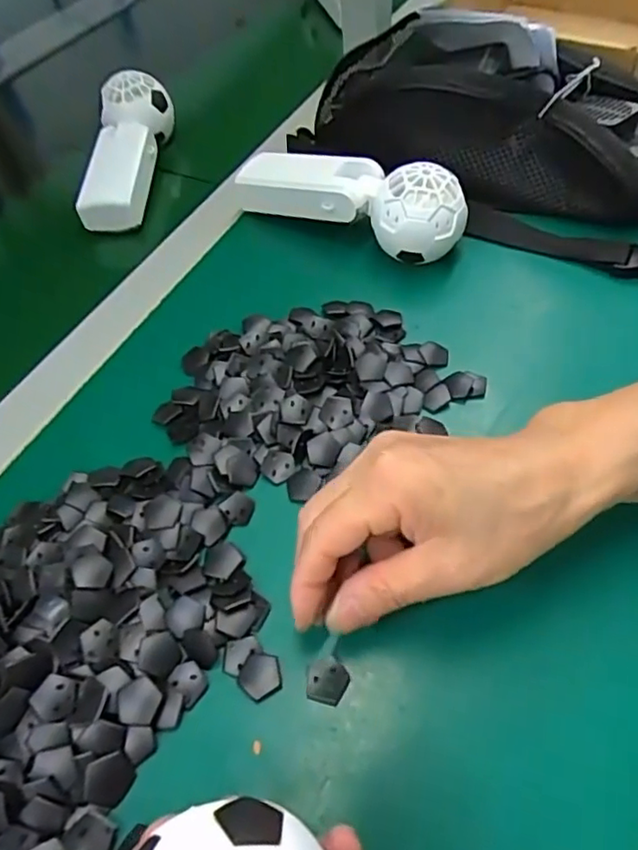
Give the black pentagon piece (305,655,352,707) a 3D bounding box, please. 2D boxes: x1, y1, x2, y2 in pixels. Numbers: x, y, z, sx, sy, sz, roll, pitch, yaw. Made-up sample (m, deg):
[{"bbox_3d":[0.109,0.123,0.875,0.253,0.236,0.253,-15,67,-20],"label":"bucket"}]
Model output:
[{"bbox_3d":[0.004,0.111,0.257,0.018,0.004,0.019,10,57,8],"label":"black pentagon piece"}]

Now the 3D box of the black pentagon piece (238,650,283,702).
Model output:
[{"bbox_3d":[-0.025,0.109,0.258,0.019,0.004,0.018,35,64,27],"label":"black pentagon piece"}]

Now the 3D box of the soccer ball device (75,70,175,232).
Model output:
[{"bbox_3d":[-0.163,-0.229,0.485,0.054,0.047,0.146,1,53,6],"label":"soccer ball device"}]

